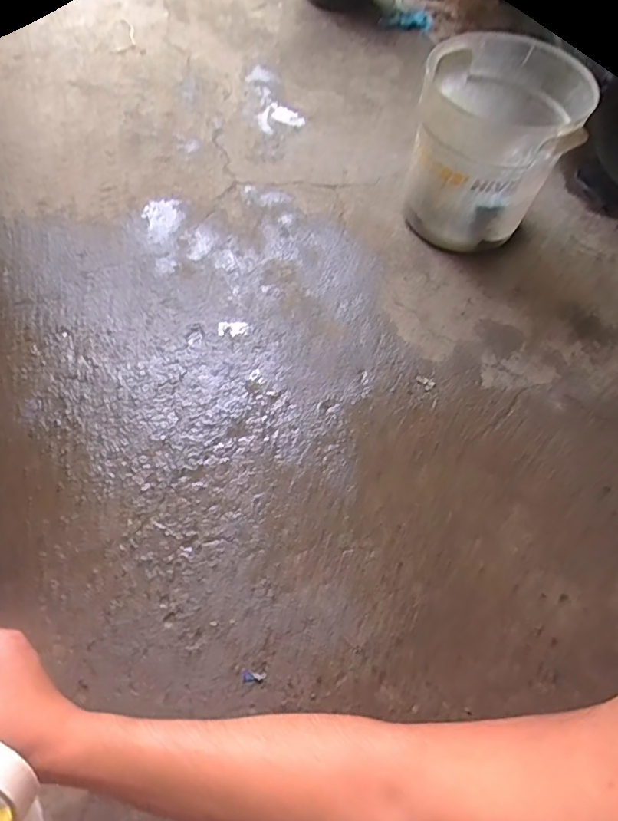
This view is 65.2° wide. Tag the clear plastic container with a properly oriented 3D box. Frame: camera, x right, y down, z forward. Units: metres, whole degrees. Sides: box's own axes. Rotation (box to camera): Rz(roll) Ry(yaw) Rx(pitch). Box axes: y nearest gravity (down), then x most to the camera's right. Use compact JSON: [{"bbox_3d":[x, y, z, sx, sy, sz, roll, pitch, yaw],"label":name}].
[{"bbox_3d":[0.374,-0.546,1.034,0.307,0.352,0.323,14,64,5],"label":"clear plastic container"}]

